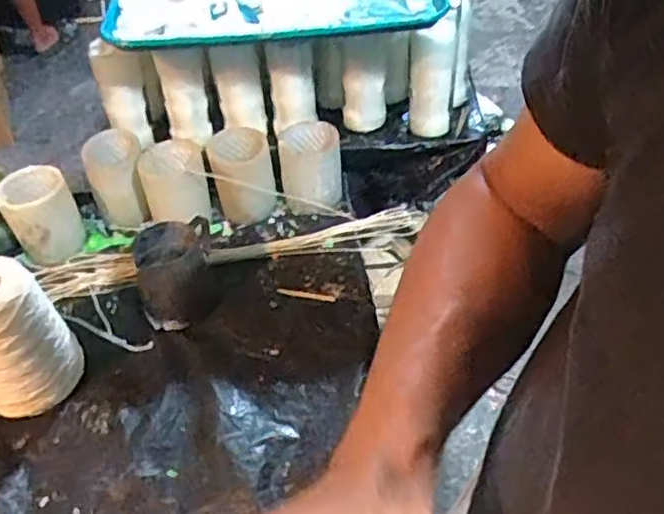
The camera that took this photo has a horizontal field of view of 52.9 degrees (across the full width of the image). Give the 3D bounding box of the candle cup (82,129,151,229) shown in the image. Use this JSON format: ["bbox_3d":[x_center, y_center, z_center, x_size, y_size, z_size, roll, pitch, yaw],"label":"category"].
[{"bbox_3d":[-0.316,-0.118,0.983,0.079,0.129,0.091,-10,48,-6],"label":"candle cup"}]

